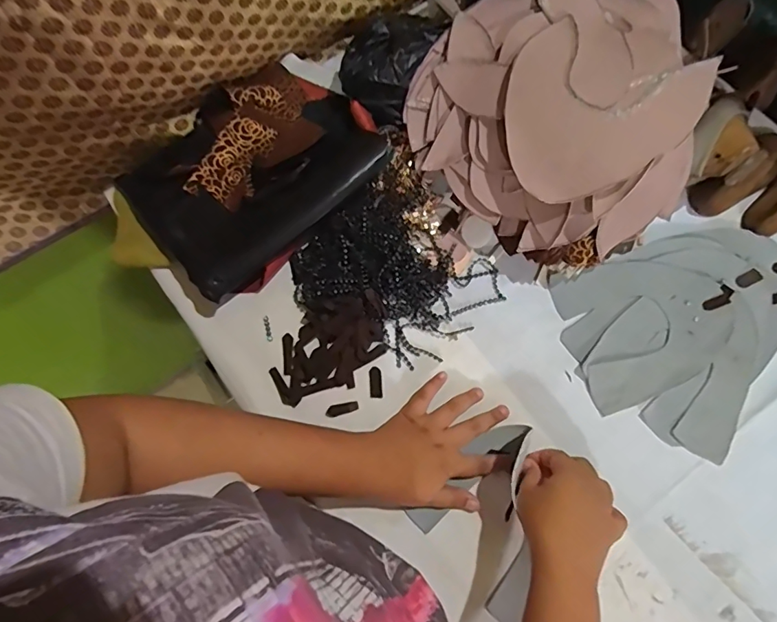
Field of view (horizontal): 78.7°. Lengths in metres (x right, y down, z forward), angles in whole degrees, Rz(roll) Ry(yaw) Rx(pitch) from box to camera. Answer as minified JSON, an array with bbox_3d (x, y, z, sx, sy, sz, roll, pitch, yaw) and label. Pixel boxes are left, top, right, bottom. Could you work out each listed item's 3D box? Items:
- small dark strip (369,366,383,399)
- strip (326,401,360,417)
[{"bbox_3d":[-0.013,0.073,0.480,0.012,0.004,0.031,-5,72,-2],"label":"small dark strip"},{"bbox_3d":[-0.046,0.098,0.473,0.032,0.004,0.011,-16,73,-5],"label":"strip"}]

